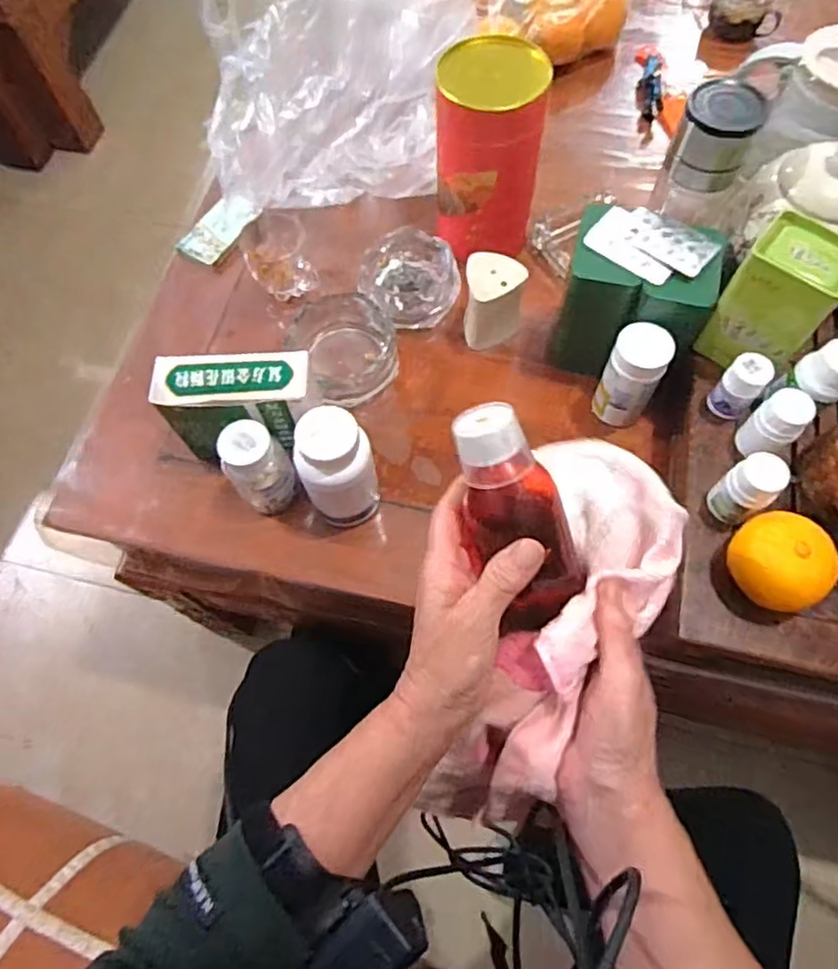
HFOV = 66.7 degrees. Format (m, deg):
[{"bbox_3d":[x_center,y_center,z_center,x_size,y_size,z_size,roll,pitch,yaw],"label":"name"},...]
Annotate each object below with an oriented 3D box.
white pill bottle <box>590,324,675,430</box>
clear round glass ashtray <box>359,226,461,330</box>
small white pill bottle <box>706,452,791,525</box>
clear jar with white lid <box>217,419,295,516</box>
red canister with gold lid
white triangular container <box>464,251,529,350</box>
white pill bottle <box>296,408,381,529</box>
[{"bbox_3d":[0.201,-0.101,0.603,0.050,0.107,0.040,24,69,13],"label":"white pill bottle"},{"bbox_3d":[-0.014,-0.230,0.714,0.104,0.048,0.100,-1,66,2],"label":"clear round glass ashtray"},{"bbox_3d":[0.255,0.005,0.497,0.033,0.064,0.036,-1,66,2],"label":"small white pill bottle"},{"bbox_3d":[-0.145,-0.015,0.578,0.047,0.093,0.051,-1,66,2],"label":"clear jar with white lid"},{"bbox_3d":[0.068,-0.328,0.640,0.101,0.178,0.085,12,67,8],"label":"red canister with gold lid"},{"bbox_3d":[0.078,-0.188,0.661,0.059,0.083,0.061,4,66,4],"label":"white triangular container"},{"bbox_3d":[-0.070,-0.010,0.566,0.065,0.133,0.059,-27,68,-9],"label":"white pill bottle"}]

